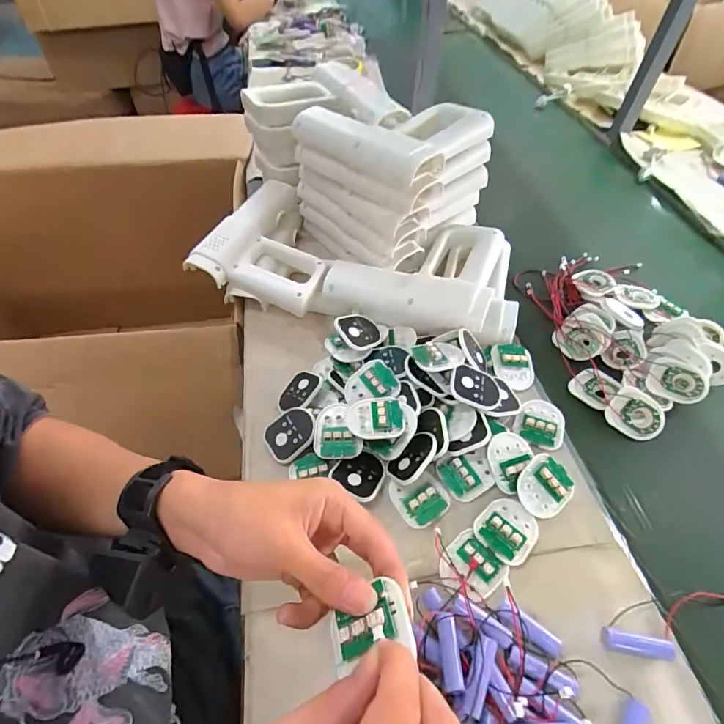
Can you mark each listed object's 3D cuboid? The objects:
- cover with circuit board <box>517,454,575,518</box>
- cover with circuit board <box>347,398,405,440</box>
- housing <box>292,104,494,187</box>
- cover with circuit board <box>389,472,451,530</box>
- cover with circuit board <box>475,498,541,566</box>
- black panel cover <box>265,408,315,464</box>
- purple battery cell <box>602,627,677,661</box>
[{"bbox_3d":[0.175,0.119,0.400,0.052,0.011,0.051,-28,80,-15],"label":"cover with circuit board"},{"bbox_3d":[0.014,0.054,0.425,0.058,0.010,0.049,0,52,1],"label":"cover with circuit board"},{"bbox_3d":[0.037,-0.307,0.554,0.207,0.036,0.174,34,60,25],"label":"housing"},{"bbox_3d":[0.057,0.131,0.405,0.048,0.009,0.051,-23,55,-16],"label":"cover with circuit board"},{"bbox_3d":[0.134,0.153,0.383,0.056,0.015,0.049,-33,58,-22],"label":"cover with circuit board"},{"bbox_3d":[-0.076,0.076,0.443,0.056,0.005,0.048,-36,62,-1],"label":"black panel cover"},{"bbox_3d":[0.217,0.222,0.330,0.049,0.014,0.014,8,52,7],"label":"purple battery cell"}]

